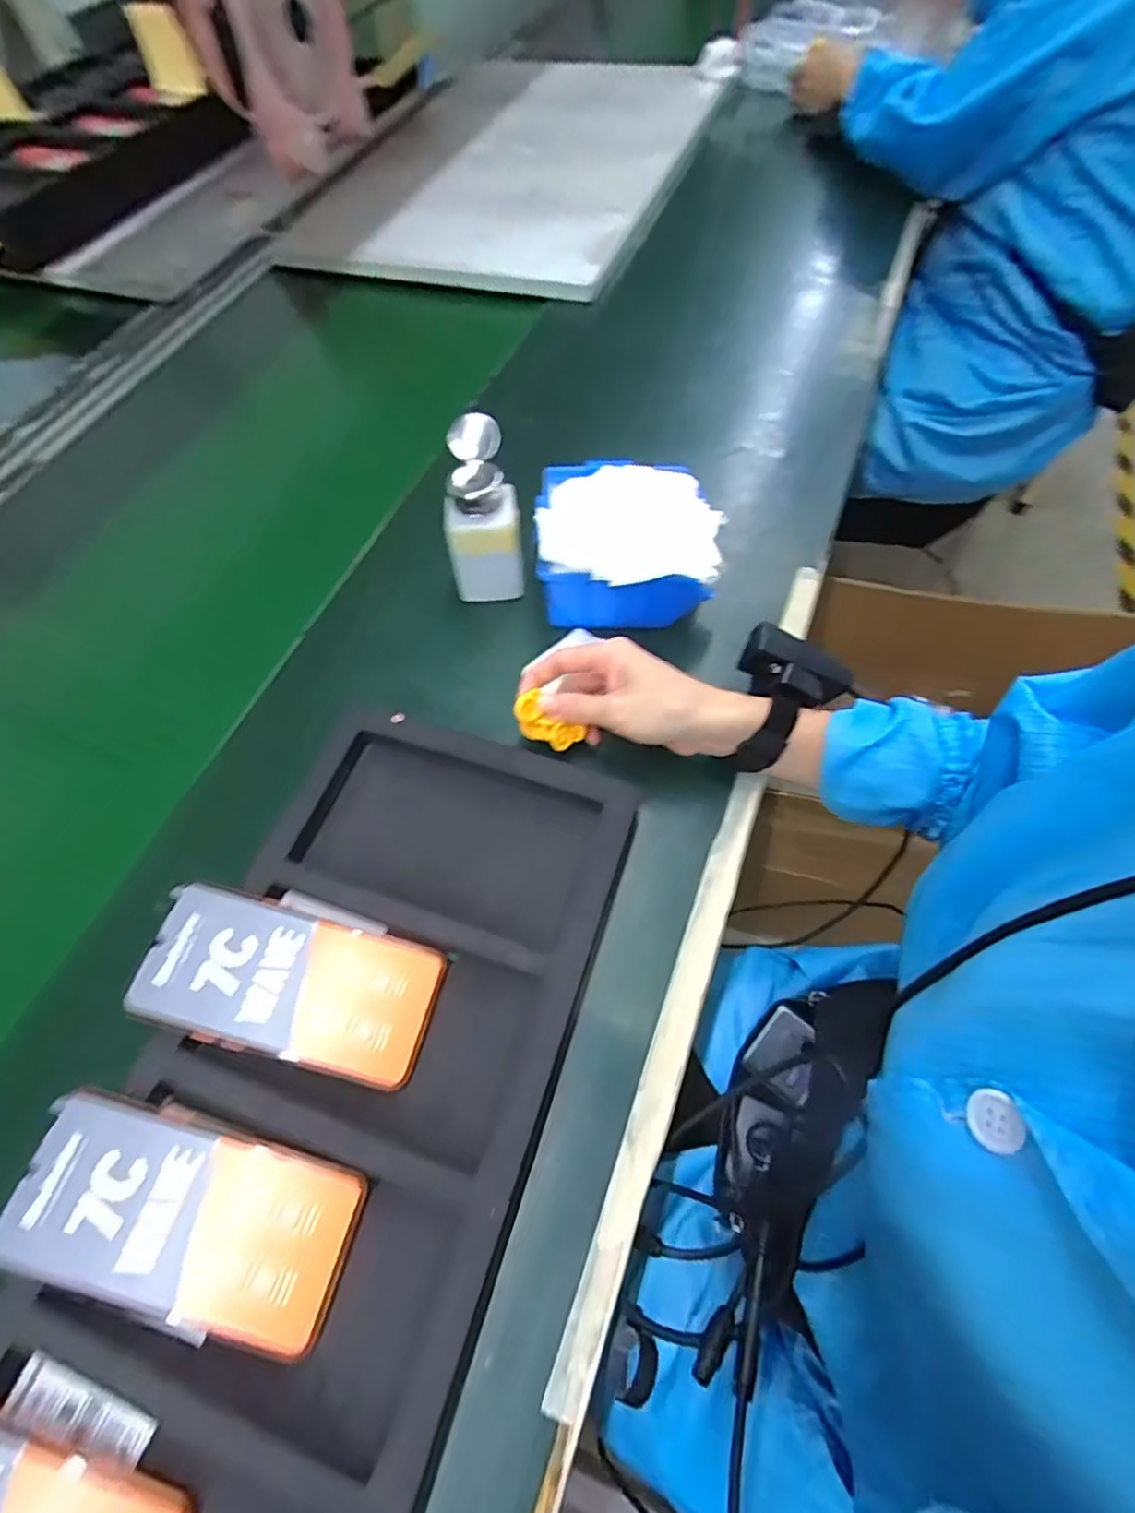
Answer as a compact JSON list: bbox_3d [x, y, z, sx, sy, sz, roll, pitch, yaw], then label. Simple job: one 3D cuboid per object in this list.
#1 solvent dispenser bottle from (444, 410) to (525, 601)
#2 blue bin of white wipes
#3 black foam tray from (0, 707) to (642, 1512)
[{"bbox_3d":[-0.068,-0.185,0.499,0.060,0.135,0.060,-9,60,-1],"label":"solvent dispenser bottle"},{"bbox_3d":[0.050,-0.168,0.518,0.145,0.082,0.126,2,61,5],"label":"blue bin of white wipes"},{"bbox_3d":[-0.134,0.199,0.343,0.223,0.032,0.483,15,62,12],"label":"black foam tray"}]

